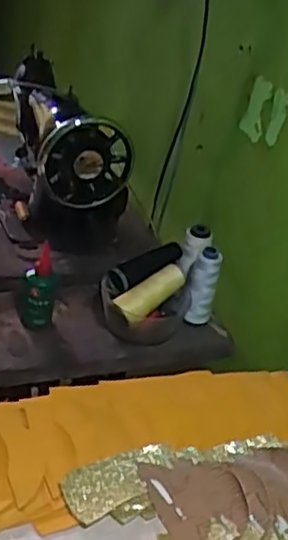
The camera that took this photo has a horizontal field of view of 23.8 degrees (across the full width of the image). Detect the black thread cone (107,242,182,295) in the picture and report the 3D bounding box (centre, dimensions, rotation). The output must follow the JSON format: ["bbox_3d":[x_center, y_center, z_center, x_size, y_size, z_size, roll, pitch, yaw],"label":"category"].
[{"bbox_3d":[0.005,-0.002,0.940,0.119,0.040,0.036,-23,43,-40],"label":"black thread cone"}]

